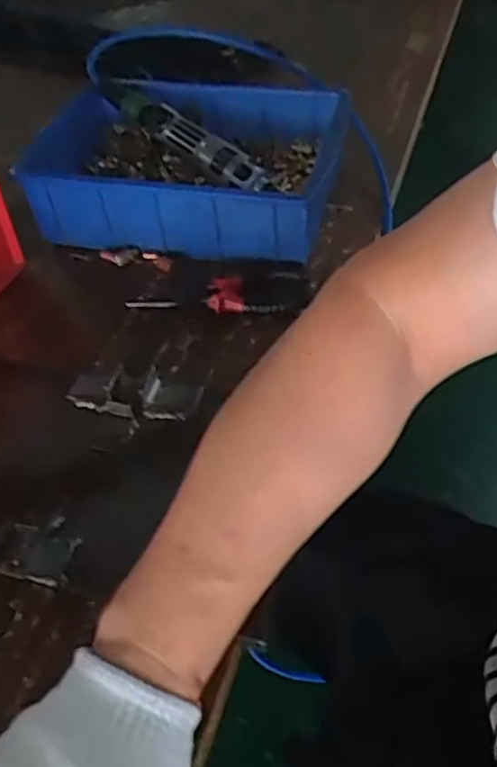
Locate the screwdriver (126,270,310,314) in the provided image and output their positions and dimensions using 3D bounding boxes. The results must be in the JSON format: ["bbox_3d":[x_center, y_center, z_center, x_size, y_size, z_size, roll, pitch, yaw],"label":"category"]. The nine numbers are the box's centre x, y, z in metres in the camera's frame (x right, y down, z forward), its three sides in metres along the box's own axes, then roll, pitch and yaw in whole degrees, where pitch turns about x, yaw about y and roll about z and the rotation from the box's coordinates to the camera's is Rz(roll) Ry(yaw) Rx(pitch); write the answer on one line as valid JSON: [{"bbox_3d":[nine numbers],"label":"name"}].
[{"bbox_3d":[-0.023,-0.078,0.612,0.157,0.023,0.043,-12,47,-4],"label":"screwdriver"}]

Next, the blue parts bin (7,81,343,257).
[{"bbox_3d":[-0.059,-0.225,0.706,0.299,0.095,0.232,0,48,7],"label":"blue parts bin"}]

